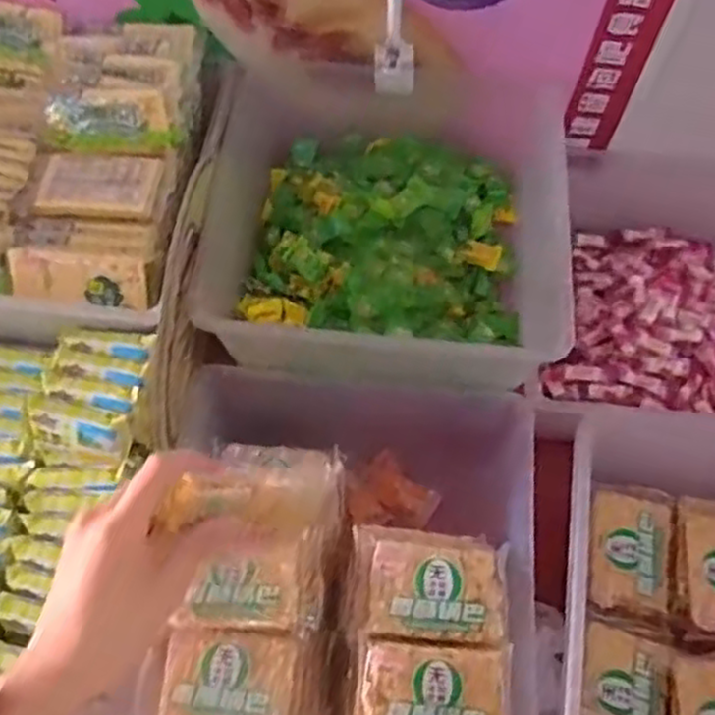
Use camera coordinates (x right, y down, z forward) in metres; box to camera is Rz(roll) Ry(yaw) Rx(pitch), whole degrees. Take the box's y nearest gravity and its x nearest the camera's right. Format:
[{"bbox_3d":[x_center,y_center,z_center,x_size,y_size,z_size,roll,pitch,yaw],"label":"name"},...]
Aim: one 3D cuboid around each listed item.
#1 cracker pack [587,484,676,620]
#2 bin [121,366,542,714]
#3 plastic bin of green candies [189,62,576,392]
[{"bbox_3d":[0.238,0.164,0.652,0.071,0.027,0.118,12,65,4],"label":"cracker pack"},{"bbox_3d":[-0.004,0.178,0.643,0.295,0.172,0.299,4,64,0],"label":"bin"},{"bbox_3d":[0.023,-0.124,0.701,0.305,0.117,0.299,6,64,1],"label":"plastic bin of green candies"}]

